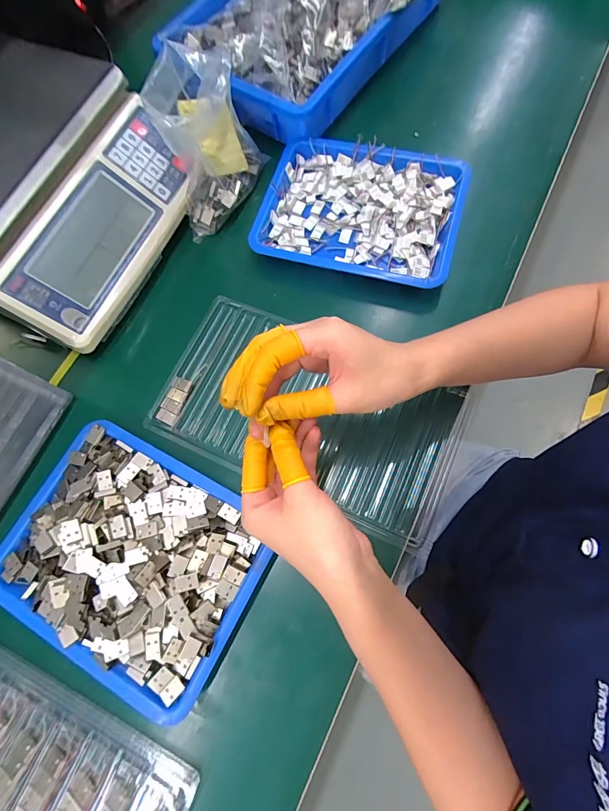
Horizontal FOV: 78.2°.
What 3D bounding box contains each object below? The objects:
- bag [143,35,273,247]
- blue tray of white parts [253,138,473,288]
[{"bbox_3d":[-0.097,-0.279,0.401,0.101,0.127,0.104,-13,71,-1],"label":"bag"},{"bbox_3d":[0.062,-0.219,0.422,0.211,0.041,0.167,15,75,8],"label":"blue tray of white parts"}]

